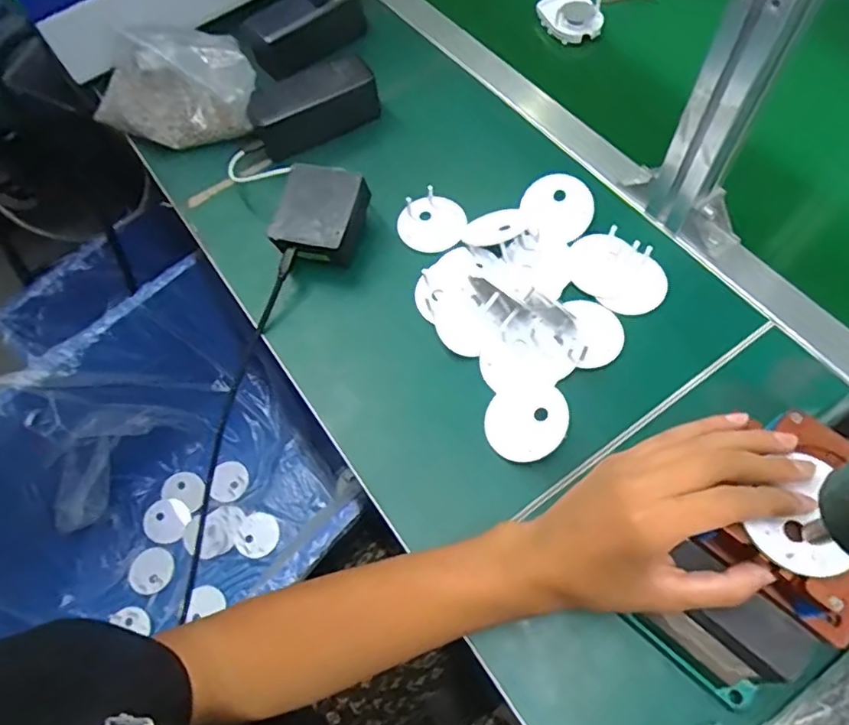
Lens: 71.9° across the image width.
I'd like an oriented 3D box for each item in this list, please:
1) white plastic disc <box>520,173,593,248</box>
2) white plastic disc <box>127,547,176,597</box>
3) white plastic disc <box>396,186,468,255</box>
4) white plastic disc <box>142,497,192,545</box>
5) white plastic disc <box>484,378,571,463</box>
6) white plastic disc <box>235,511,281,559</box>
[{"bbox_3d":[0.120,-0.139,0.525,0.061,0.004,0.066,0,78,2],"label":"white plastic disc"},{"bbox_3d":[-0.389,0.298,0.835,0.057,0.009,0.061,18,64,-7],"label":"white plastic disc"},{"bbox_3d":[0.006,-0.127,0.532,0.060,0.020,0.053,16,64,12],"label":"white plastic disc"},{"bbox_3d":[-0.383,0.237,0.871,0.066,0.007,0.062,1,86,-11],"label":"white plastic disc"},{"bbox_3d":[0.078,0.043,0.443,0.060,0.006,0.067,-2,57,8],"label":"white plastic disc"},{"bbox_3d":[-0.244,0.255,0.863,0.060,0.007,0.065,-1,61,3],"label":"white plastic disc"}]

